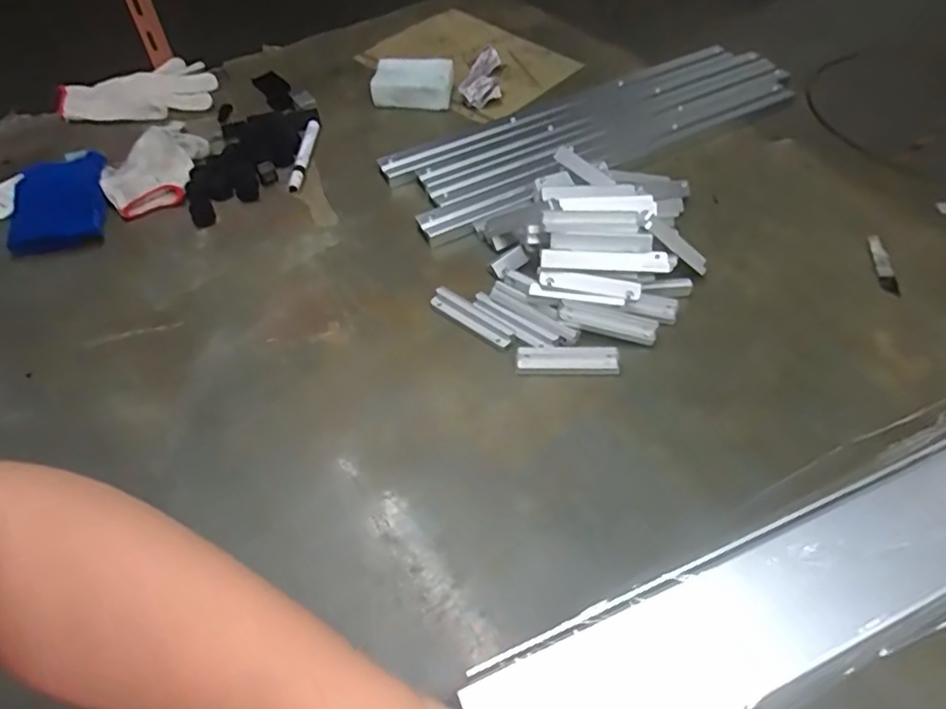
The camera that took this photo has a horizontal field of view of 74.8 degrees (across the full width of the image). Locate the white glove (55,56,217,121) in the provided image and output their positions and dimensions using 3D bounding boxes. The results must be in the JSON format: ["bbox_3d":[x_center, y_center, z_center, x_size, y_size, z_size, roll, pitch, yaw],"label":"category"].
[{"bbox_3d":[-0.494,-0.387,0.916,0.210,0.026,0.109,-19,74,-16],"label":"white glove"}]

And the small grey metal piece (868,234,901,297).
[{"bbox_3d":[0.454,-0.101,0.685,0.018,0.004,0.088,4,52,5],"label":"small grey metal piece"}]

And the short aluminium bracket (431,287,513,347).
[{"bbox_3d":[-0.001,-0.039,0.644,0.097,0.013,0.022,33,60,24],"label":"short aluminium bracket"}]

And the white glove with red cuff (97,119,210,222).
[{"bbox_3d":[-0.417,-0.254,0.813,0.106,0.037,0.191,3,52,4],"label":"white glove with red cuff"}]

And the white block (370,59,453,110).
[{"bbox_3d":[-0.088,-0.398,0.917,0.114,0.052,0.063,2,52,3],"label":"white block"}]

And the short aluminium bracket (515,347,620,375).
[{"bbox_3d":[0.094,0.005,0.614,0.101,0.010,0.031,1,52,2],"label":"short aluminium bracket"}]

